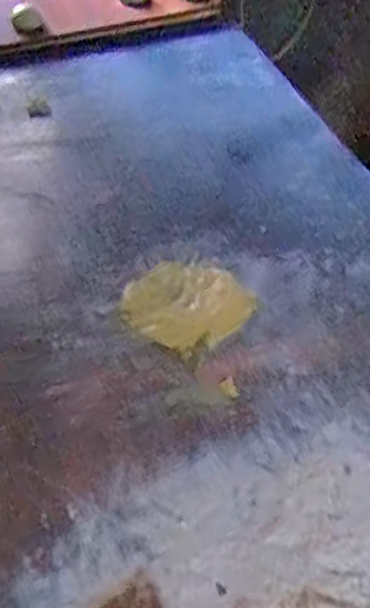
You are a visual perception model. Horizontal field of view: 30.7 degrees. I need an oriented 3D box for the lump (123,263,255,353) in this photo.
[{"bbox_3d":[0.004,0.001,0.699,0.119,0.016,0.122,1,49,-2],"label":"lump"}]

